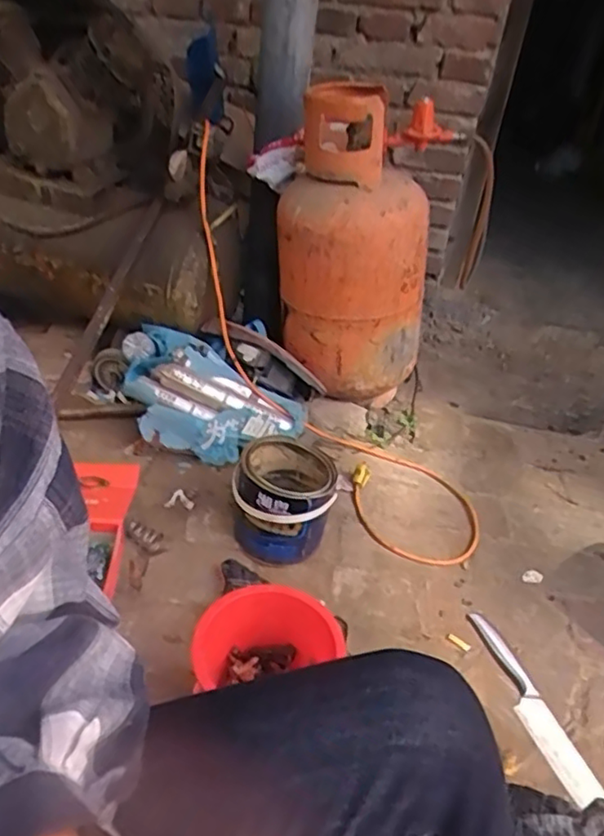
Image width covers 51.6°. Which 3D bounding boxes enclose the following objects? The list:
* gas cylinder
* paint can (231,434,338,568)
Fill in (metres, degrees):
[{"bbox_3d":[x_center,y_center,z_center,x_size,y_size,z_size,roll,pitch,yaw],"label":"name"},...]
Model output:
[{"bbox_3d":[0.112,-0.376,1.406,0.333,0.614,0.332,-1,33,-10],"label":"gas cylinder"},{"bbox_3d":[-0.034,0.145,1.087,0.166,0.141,0.199,5,33,-2],"label":"paint can"}]

